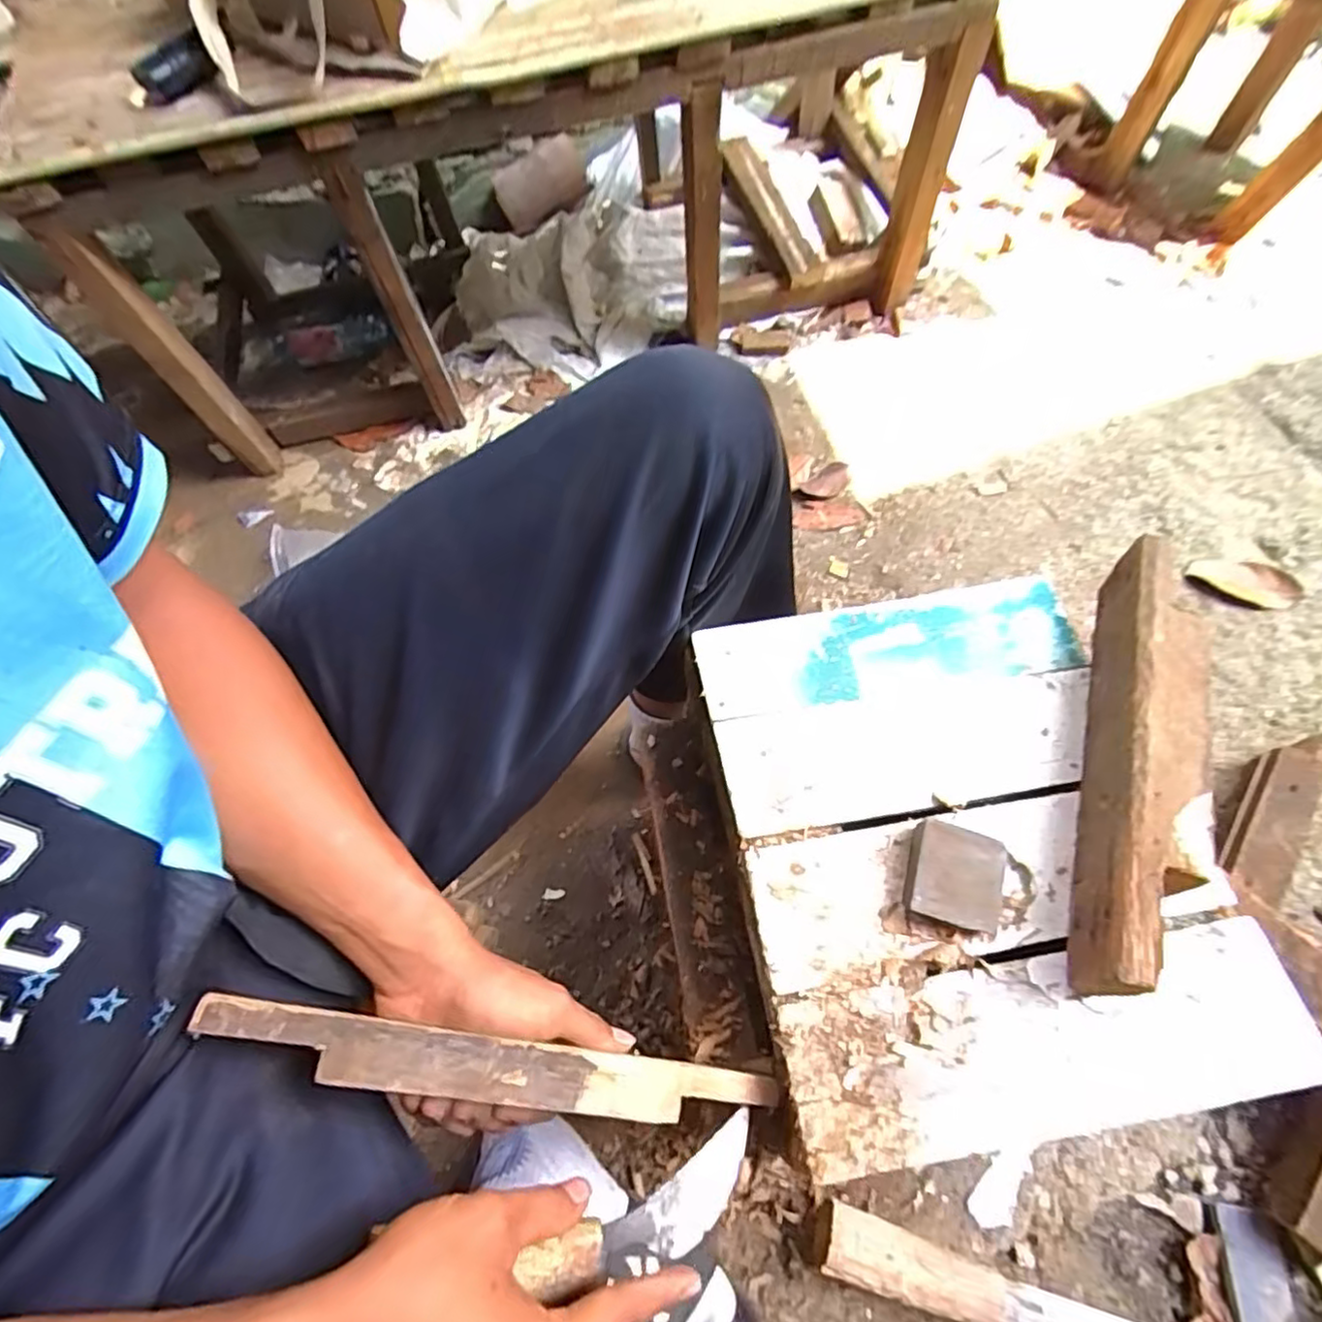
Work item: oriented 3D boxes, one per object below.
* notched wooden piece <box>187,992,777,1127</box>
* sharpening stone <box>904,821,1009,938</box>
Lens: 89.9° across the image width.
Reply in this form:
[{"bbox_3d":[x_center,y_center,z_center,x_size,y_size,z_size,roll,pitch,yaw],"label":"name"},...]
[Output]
[{"bbox_3d":[-0.074,0.209,0.336,0.294,0.007,0.028,18,58,-15],"label":"notched wooden piece"},{"bbox_3d":[0.171,0.128,0.391,0.049,0.025,0.055,16,61,10],"label":"sharpening stone"}]

